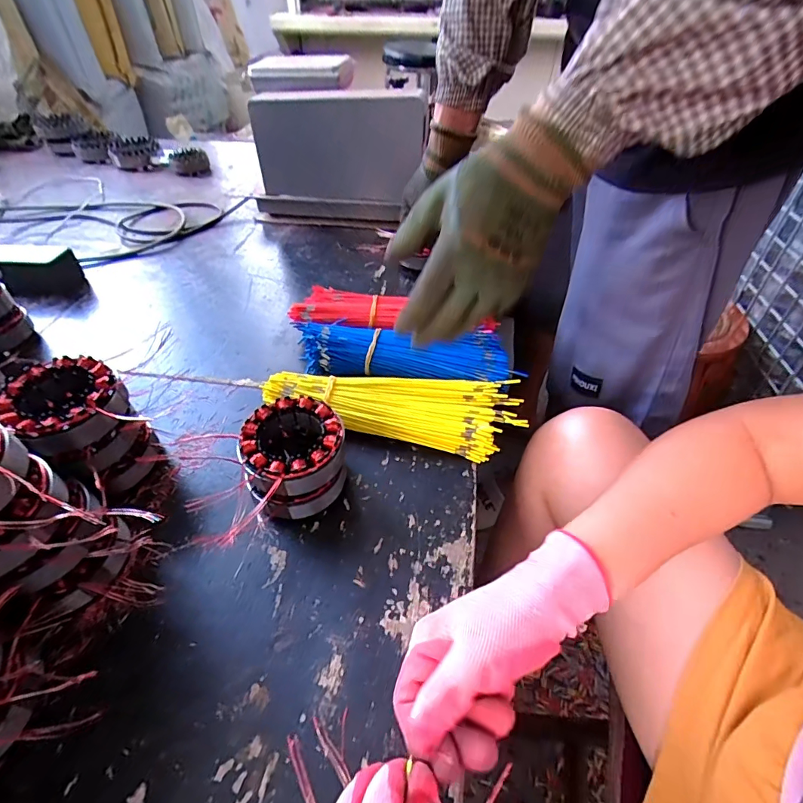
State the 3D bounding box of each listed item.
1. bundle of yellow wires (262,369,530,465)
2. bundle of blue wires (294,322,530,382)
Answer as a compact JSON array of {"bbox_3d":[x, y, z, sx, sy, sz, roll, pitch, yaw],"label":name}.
[{"bbox_3d":[-0.009,0.006,0.466,0.261,0.042,0.084,6,45,6],"label":"bundle of yellow wires"},{"bbox_3d":[-0.002,-0.056,0.526,0.255,0.049,0.082,7,45,6],"label":"bundle of blue wires"}]

